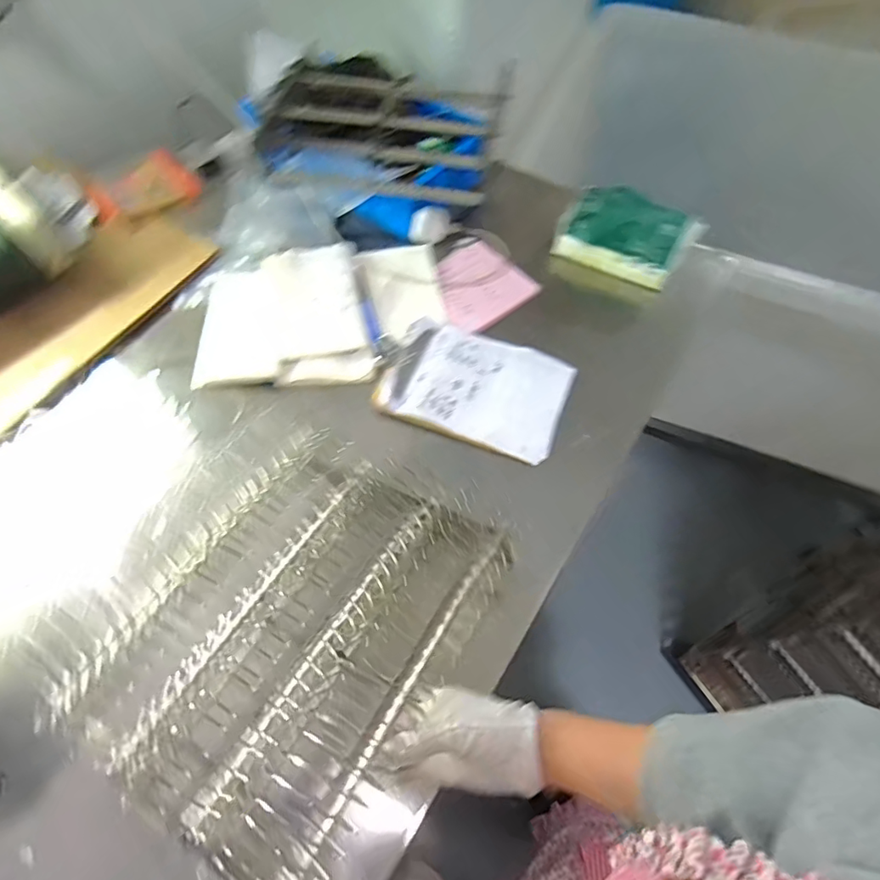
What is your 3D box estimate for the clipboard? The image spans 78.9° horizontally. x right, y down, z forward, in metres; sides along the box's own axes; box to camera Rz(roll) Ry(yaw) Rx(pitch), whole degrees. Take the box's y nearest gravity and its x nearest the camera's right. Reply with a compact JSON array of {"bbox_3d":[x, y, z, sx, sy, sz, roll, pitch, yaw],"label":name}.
[{"bbox_3d":[0.039,-0.071,0.661,0.233,0.019,0.152,19,63,10],"label":"clipboard"}]

